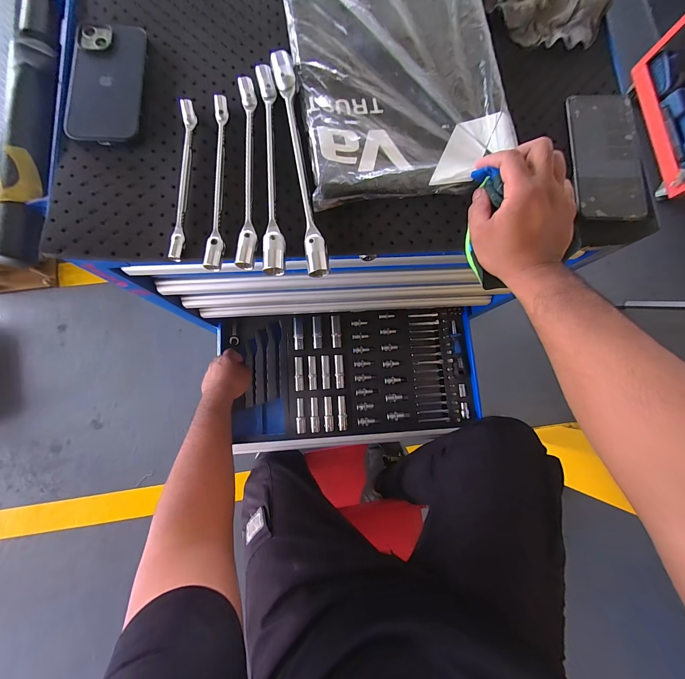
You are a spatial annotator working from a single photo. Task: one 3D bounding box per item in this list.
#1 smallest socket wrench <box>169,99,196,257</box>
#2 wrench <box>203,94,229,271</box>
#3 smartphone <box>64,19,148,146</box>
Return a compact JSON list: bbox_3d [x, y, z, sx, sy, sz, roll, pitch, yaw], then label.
[{"bbox_3d":[-0.170,-0.173,0.323,0.015,0.010,0.185,0,81,-3],"label":"smallest socket wrench"},{"bbox_3d":[-0.135,-0.173,0.326,0.017,0.016,0.204,-1,81,-3],"label":"wrench"},{"bbox_3d":[-0.261,-0.286,0.335,0.073,0.013,0.148,0,81,-3],"label":"smartphone"}]

